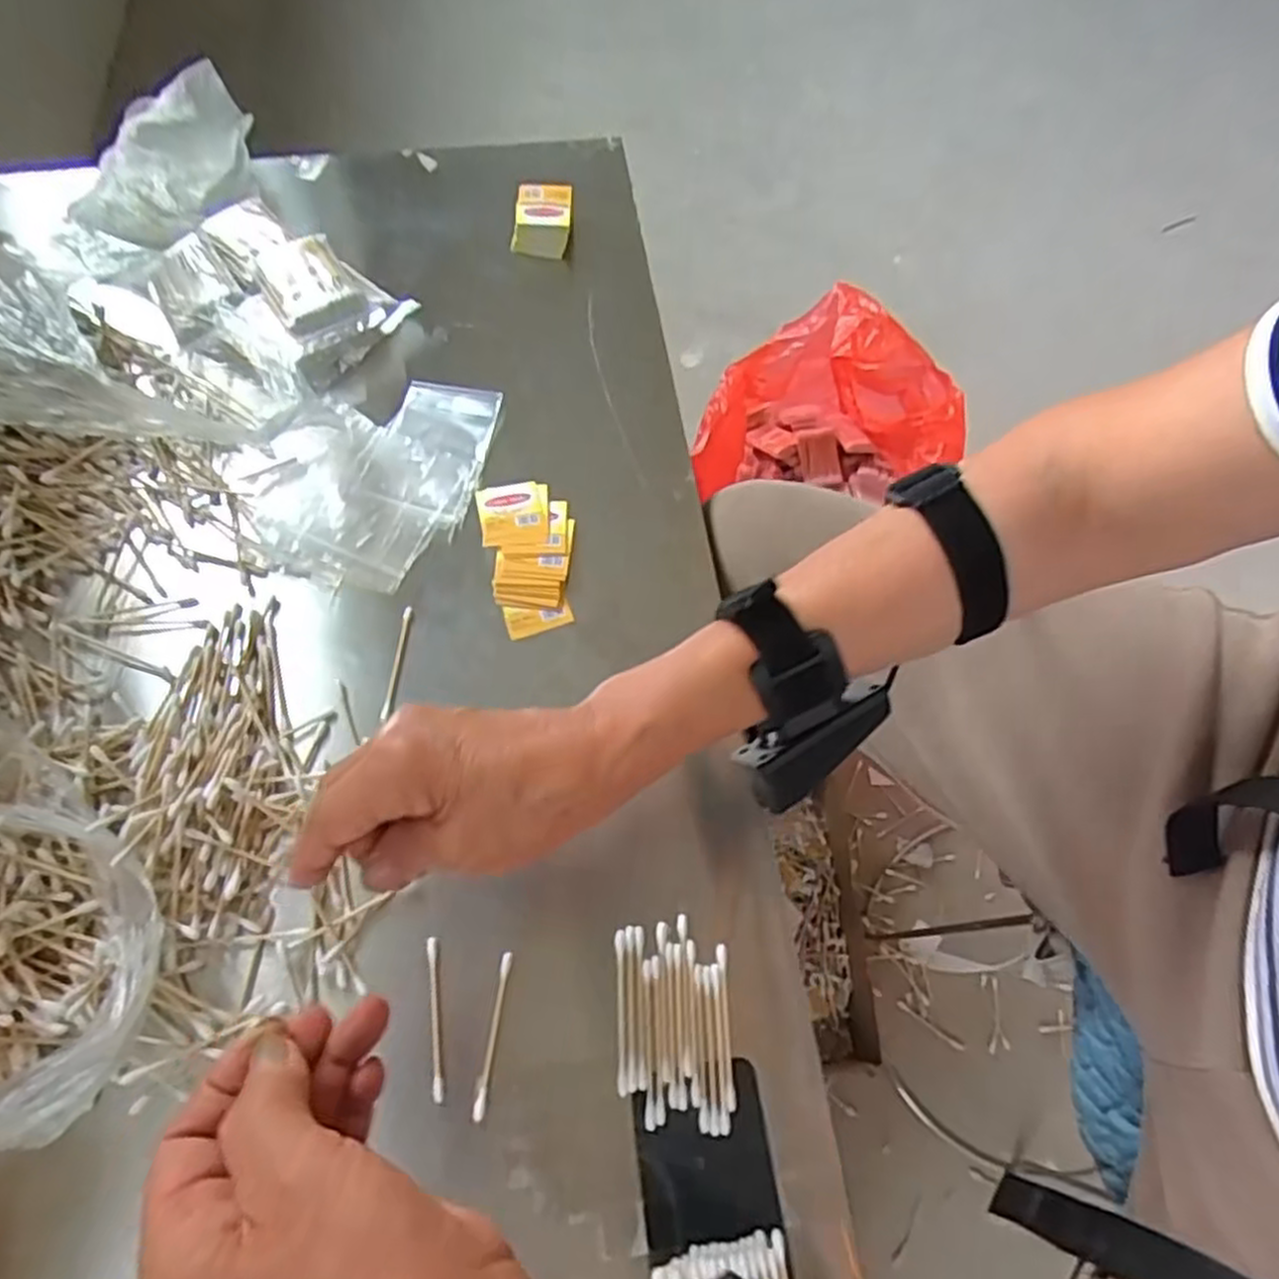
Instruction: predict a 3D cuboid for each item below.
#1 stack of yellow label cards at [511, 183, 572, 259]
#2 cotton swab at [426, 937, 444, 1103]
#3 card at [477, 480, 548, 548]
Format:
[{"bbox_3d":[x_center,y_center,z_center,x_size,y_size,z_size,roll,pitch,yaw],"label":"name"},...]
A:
[{"bbox_3d":[-0.072,-0.317,0.595,0.042,0.028,0.047,2,66,0],"label":"stack of yellow label cards"},{"bbox_3d":[-0.099,0.183,0.383,0.005,0.009,0.072,-7,66,-4],"label":"cotton swab"},{"bbox_3d":[-0.081,-0.080,0.501,0.040,0.004,0.051,-10,59,-5],"label":"card"}]

